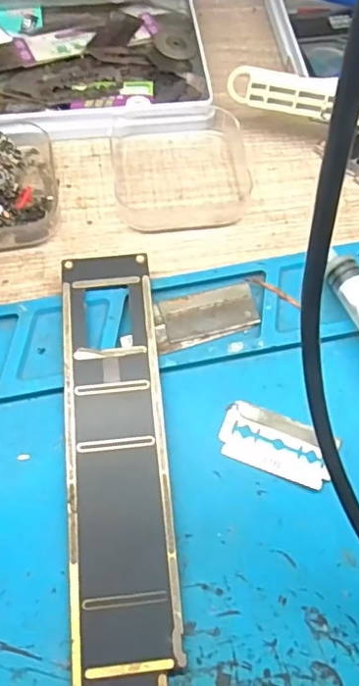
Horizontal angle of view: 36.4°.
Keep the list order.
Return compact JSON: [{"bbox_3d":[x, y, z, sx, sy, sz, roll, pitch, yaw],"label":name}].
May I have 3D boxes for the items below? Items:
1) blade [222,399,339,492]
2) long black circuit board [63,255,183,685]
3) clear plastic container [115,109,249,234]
[{"bbox_3d":[0.036,0.037,0.202,0.042,0.004,0.022,20,66,8],"label":"blade"},{"bbox_3d":[-0.019,0.064,0.185,0.036,0.007,0.212,-4,65,-3],"label":"long black circuit board"},{"bbox_3d":[0.002,-0.084,0.258,0.065,0.015,0.063,-8,65,-5],"label":"clear plastic container"}]

